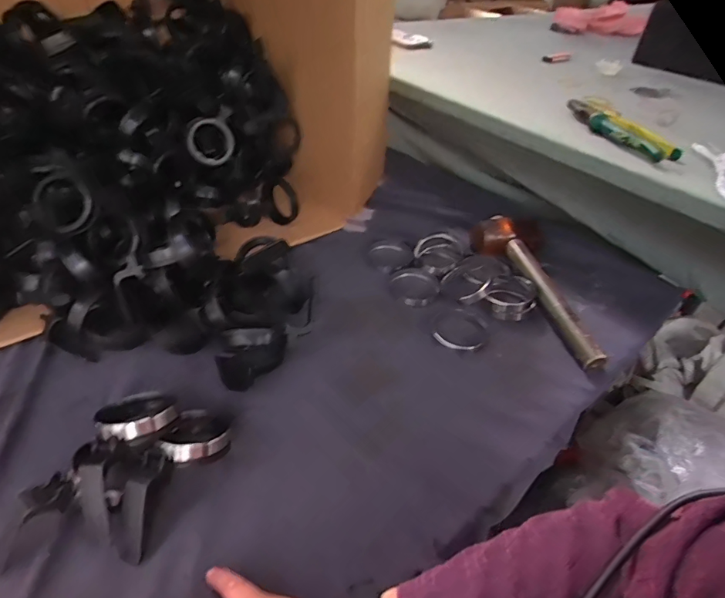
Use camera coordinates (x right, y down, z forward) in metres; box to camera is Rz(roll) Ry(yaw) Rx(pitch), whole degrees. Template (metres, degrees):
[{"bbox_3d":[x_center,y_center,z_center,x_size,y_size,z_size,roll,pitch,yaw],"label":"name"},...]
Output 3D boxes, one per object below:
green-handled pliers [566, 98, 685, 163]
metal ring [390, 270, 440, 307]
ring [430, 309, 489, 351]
[{"bbox_3d":[0.349,-0.242,0.634,0.056,0.026,0.184,-9,42,-15],"label":"green-handled pliers"},{"bbox_3d":[0.076,-0.016,0.654,0.058,0.019,0.069,-14,45,-17],"label":"metal ring"},{"bbox_3d":[0.121,0.039,0.584,0.070,0.009,0.072,1,43,-1],"label":"ring"}]

